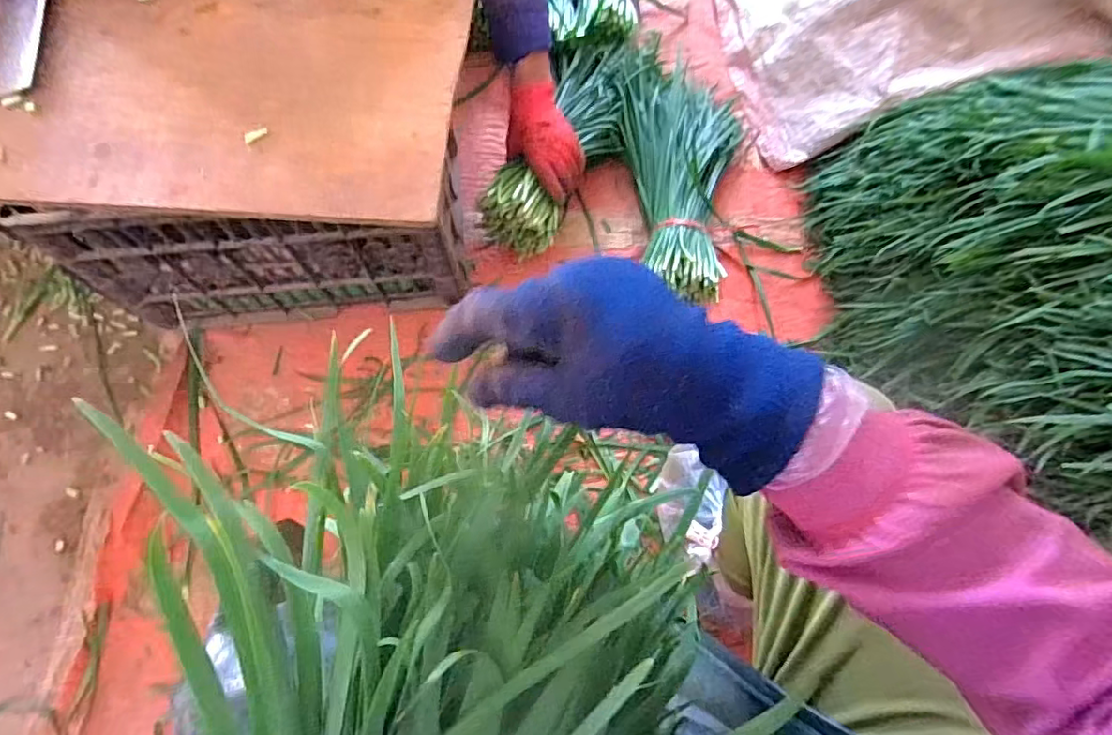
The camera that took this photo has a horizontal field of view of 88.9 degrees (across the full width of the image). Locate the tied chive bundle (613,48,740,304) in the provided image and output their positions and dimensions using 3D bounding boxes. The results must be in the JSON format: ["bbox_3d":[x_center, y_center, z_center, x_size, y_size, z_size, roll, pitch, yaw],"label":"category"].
[{"bbox_3d":[0.191,-0.298,0.869,0.215,0.069,0.424,1,71,-1],"label":"tied chive bundle"}]

